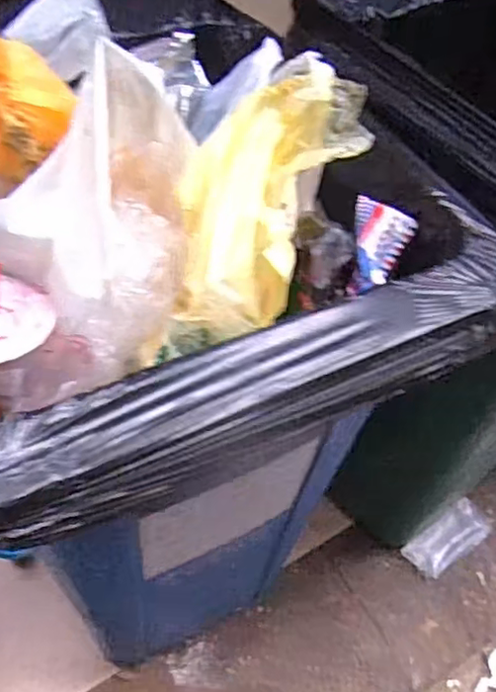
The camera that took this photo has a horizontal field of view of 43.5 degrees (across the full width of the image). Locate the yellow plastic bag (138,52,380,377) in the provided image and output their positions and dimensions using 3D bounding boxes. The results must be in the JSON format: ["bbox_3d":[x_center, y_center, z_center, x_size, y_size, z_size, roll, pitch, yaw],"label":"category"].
[{"bbox_3d":[0.005,-0.114,0.504,0.114,0.070,0.284,21,69,12],"label":"yellow plastic bag"}]

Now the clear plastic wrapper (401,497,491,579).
[{"bbox_3d":[0.400,0.375,1.222,0.195,0.043,0.081,-29,58,-27],"label":"clear plastic wrapper"}]

